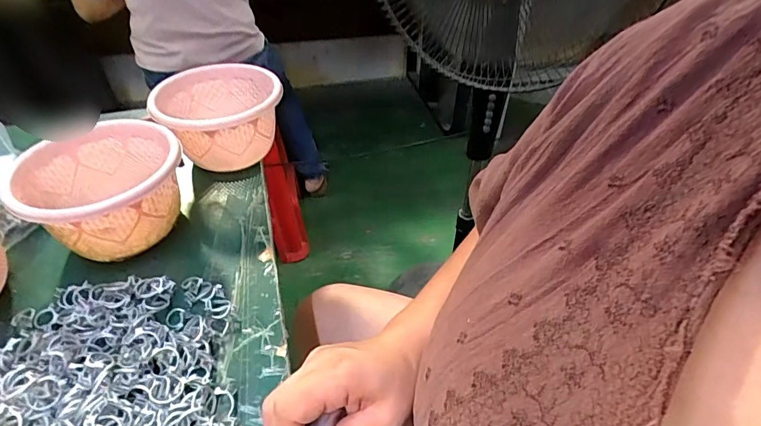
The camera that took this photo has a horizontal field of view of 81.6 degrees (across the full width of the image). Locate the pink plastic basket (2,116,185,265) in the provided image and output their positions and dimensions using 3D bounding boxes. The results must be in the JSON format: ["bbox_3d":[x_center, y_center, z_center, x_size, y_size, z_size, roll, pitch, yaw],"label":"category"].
[{"bbox_3d":[-0.265,-0.016,0.438,0.134,0.089,0.132,-11,43,-12],"label":"pink plastic basket"}]

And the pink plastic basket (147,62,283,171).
[{"bbox_3d":[-0.191,-0.108,0.537,0.132,0.100,0.126,-19,45,-19],"label":"pink plastic basket"}]

